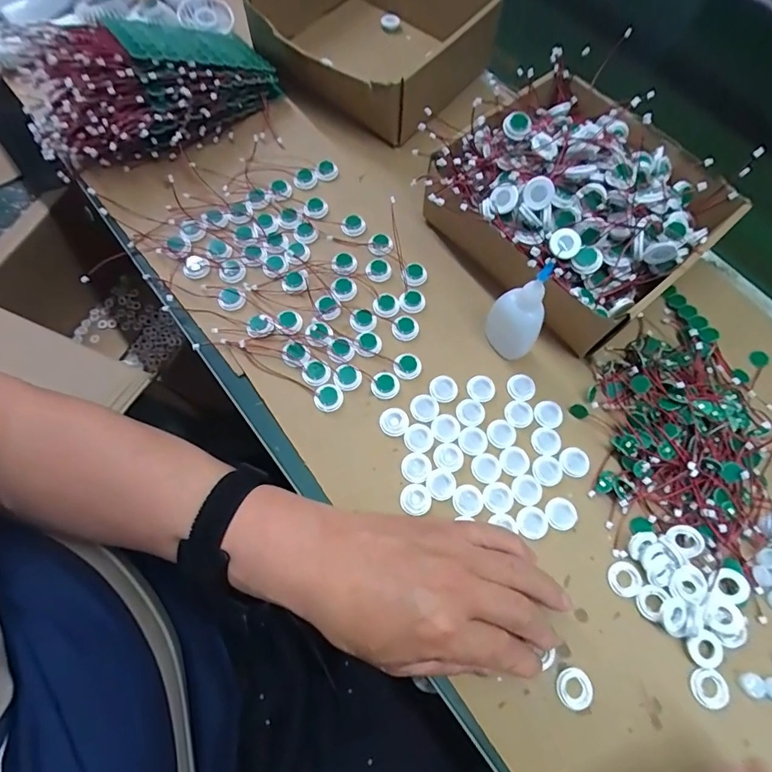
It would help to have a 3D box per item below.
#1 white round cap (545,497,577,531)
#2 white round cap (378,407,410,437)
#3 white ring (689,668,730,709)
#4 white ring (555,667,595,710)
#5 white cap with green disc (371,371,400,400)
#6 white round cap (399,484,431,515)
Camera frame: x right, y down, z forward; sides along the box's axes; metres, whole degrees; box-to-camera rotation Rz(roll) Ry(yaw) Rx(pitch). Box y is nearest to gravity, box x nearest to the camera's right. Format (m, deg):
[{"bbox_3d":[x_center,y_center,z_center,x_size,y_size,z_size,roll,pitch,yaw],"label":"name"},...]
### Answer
[{"bbox_3d":[0.131,0.096,0.334,0.022,0.004,0.023,1,68,-2],"label":"white round cap"},{"bbox_3d":[0.007,0.028,0.354,0.023,0.004,0.022,1,68,-2],"label":"white round cap"},{"bbox_3d":[0.215,0.200,0.294,0.024,0.004,0.022,1,68,-2],"label":"white ring"},{"bbox_3d":[0.125,0.200,0.295,0.024,0.005,0.023,1,68,-2],"label":"white ring"},{"bbox_3d":[0.000,-0.001,0.365,0.022,0.004,0.023,5,68,0],"label":"white cap with green disc"},{"bbox_3d":[0.022,0.085,0.333,0.023,0.004,0.023,1,68,-2],"label":"white round cap"}]

